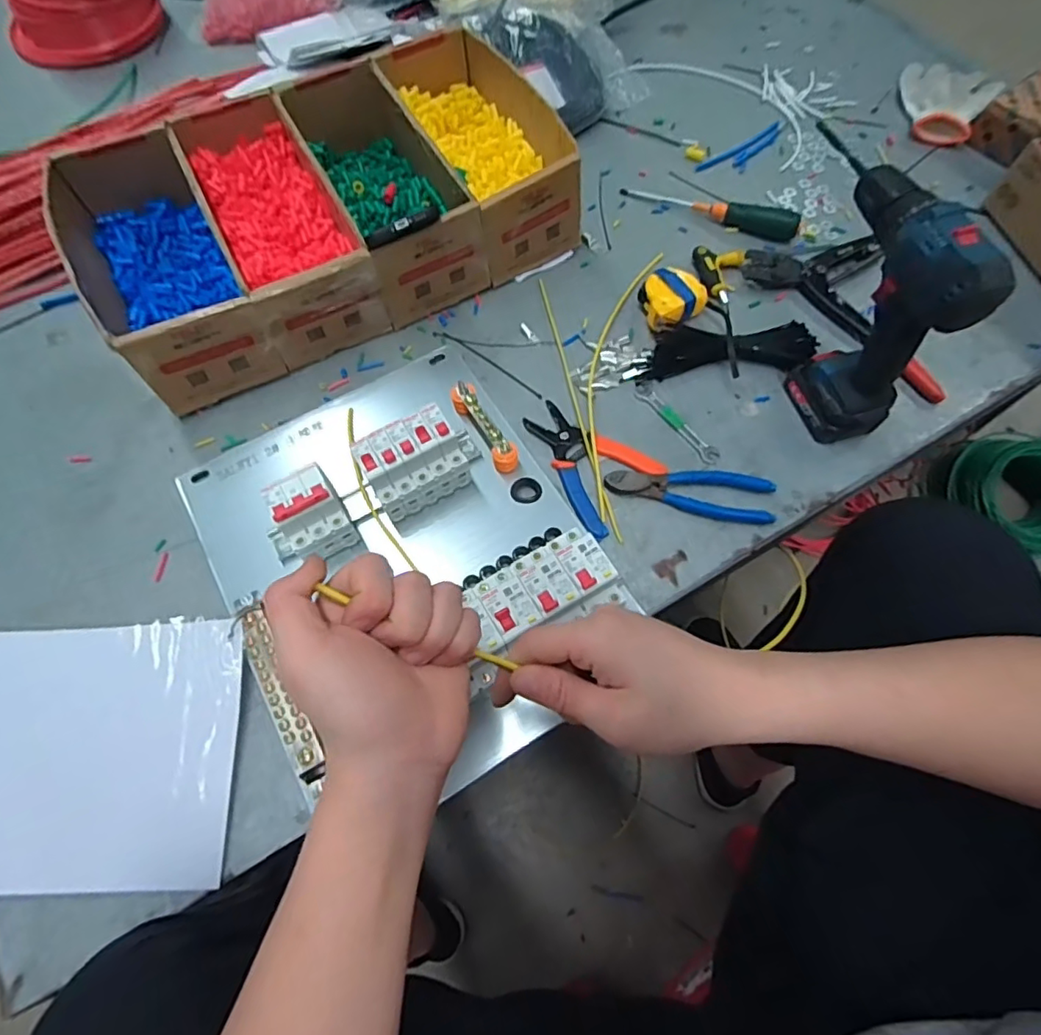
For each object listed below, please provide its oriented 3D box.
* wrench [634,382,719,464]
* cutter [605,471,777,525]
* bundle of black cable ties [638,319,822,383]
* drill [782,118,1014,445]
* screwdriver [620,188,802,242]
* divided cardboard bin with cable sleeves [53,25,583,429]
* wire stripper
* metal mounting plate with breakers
[{"bbox_3d":[0.165,-0.102,0.605,0.022,0.007,0.113,-33,70,-12],"label":"wrench"},{"bbox_3d":[0.167,-0.025,0.567,0.160,0.014,0.048,10,67,5],"label":"cutter"},{"bbox_3d":[0.228,-0.183,0.633,0.193,0.028,0.053,-4,67,-1],"label":"bundle of black cable ties"},{"bbox_3d":[0.317,-0.191,0.528,0.066,0.214,0.174,-13,64,-5],"label":"drill"},{"bbox_3d":[0.240,-0.396,0.726,0.223,0.027,0.027,24,70,11],"label":"screwdriver"},{"bbox_3d":[-0.224,-0.367,0.668,0.532,0.111,0.342,-25,69,-9],"label":"divided cardboard bin with cable sleeves"},{"bbox_3d":[0.059,-0.059,0.584,0.144,0.011,0.110,39,73,16],"label":"wire stripper"},{"bbox_3d":[-0.118,0.003,0.525,0.315,0.081,0.362,-30,68,-14],"label":"metal mounting plate with breakers"}]

